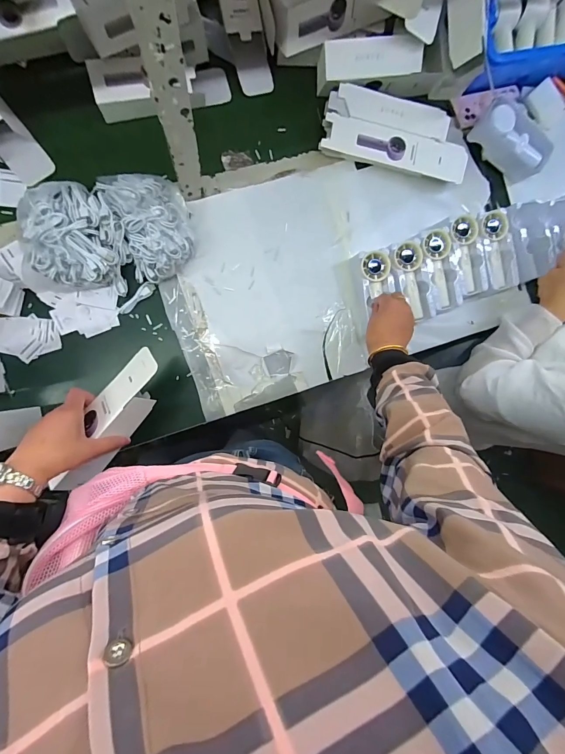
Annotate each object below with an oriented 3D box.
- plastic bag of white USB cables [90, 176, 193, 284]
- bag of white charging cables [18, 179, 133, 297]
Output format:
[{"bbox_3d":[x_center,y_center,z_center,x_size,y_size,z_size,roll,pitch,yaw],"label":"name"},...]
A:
[{"bbox_3d":[-0.243,-0.268,0.615,0.150,0.058,0.190,-11,92,-9],"label":"plastic bag of white USB cables"},{"bbox_3d":[-0.352,-0.233,0.593,0.163,0.068,0.186,6,89,-9],"label":"bag of white charging cables"}]

